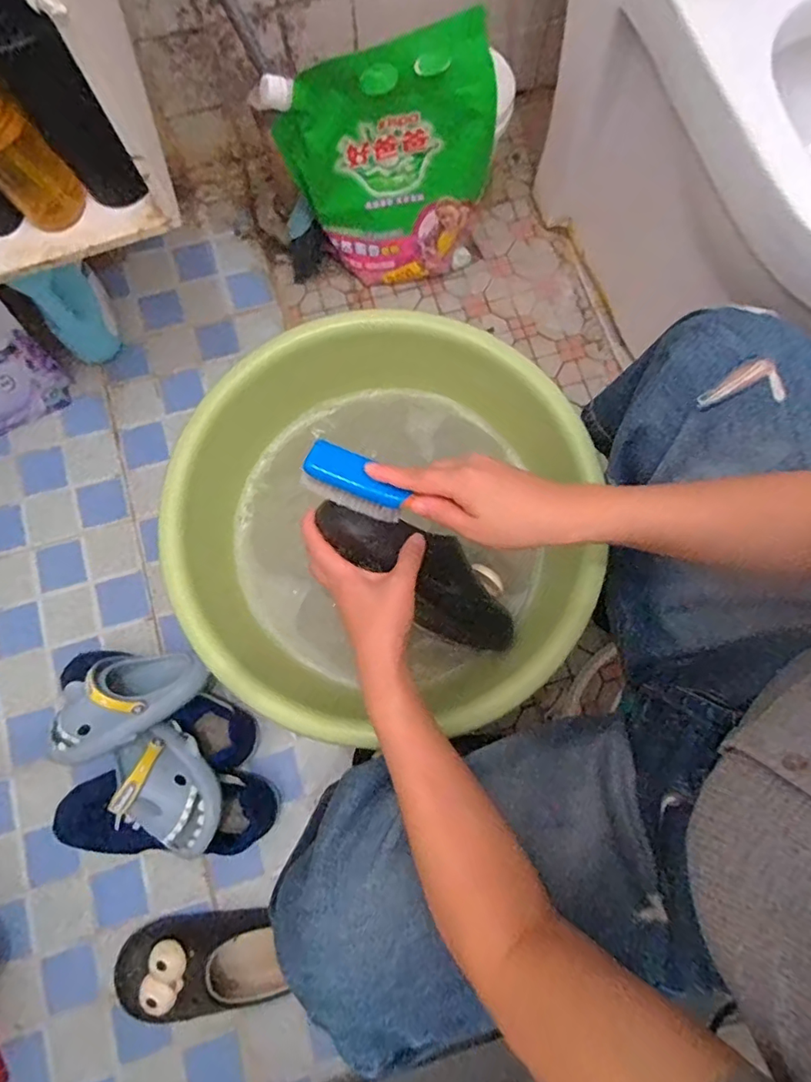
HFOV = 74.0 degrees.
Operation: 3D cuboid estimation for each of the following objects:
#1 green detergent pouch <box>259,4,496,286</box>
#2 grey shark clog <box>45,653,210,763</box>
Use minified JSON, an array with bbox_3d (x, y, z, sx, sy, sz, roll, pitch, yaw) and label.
[{"bbox_3d":[-0.013,-0.497,0.750,0.291,0.321,0.080,-12,79,-2],"label":"green detergent pouch"},{"bbox_3d":[-0.341,0.189,0.648,0.175,0.078,0.099,-23,83,-17],"label":"grey shark clog"}]

